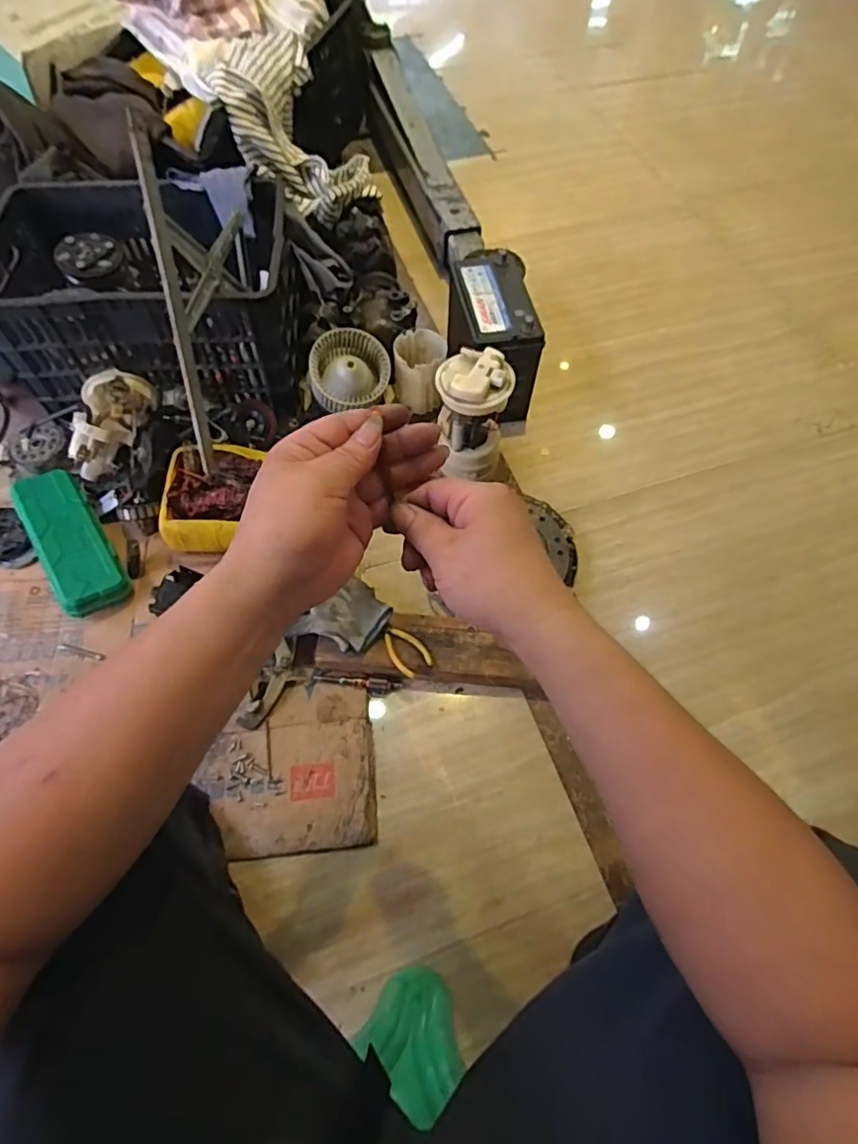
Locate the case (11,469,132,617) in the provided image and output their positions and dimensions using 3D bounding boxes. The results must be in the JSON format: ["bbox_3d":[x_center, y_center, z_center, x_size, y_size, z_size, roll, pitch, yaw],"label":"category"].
[{"bbox_3d":[-0.596,-0.049,0.943,0.101,0.054,0.292,-33,67,-17],"label":"case"}]

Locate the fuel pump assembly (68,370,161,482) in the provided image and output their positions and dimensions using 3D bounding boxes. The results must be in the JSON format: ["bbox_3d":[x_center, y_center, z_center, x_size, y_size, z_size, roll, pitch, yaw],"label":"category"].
[{"bbox_3d":[-0.570,-0.260,0.990,0.098,0.089,0.200,24,86,13],"label":"fuel pump assembly"}]

